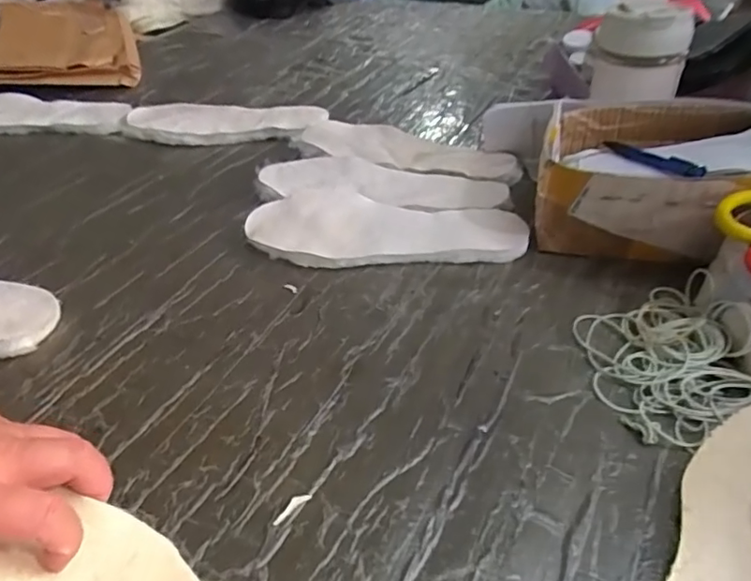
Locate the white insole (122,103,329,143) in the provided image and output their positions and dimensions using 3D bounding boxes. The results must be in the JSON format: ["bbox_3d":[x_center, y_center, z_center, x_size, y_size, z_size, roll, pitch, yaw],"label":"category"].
[{"bbox_3d":[-0.197,-0.217,0.745,0.257,0.014,0.093,5,46,10],"label":"white insole"}]

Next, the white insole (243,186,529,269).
[{"bbox_3d":[0.006,-0.061,0.547,0.259,0.015,0.105,2,41,9],"label":"white insole"}]

